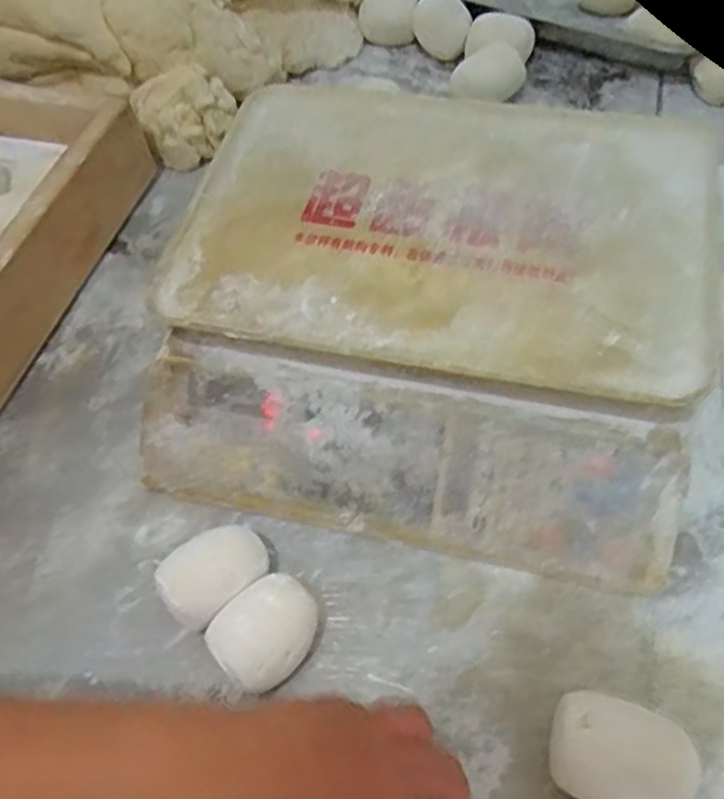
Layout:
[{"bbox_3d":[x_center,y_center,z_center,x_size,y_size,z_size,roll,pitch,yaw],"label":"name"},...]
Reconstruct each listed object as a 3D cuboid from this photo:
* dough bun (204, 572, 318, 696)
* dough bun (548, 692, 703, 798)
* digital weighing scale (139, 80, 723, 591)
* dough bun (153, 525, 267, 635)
[{"bbox_3d":[-0.054,0.131,0.404,0.049,0.046,0.059,38,69,24],"label":"dough bun"},{"bbox_3d":[0.130,0.183,0.364,0.069,0.042,0.049,15,62,14],"label":"dough bun"},{"bbox_3d":[0.046,-0.070,0.484,0.327,0.102,0.309,9,60,10],"label":"digital weighing scale"},{"bbox_3d":[-0.088,0.104,0.426,0.061,0.039,0.045,-40,64,-18],"label":"dough bun"}]

